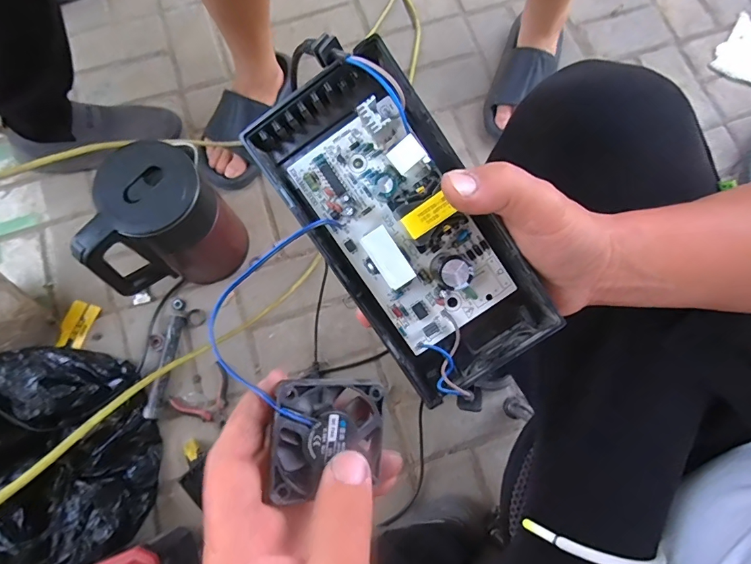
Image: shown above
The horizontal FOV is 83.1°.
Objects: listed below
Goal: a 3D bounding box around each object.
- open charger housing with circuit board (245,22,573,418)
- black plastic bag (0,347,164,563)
[{"bbox_3d":[0.015,-0.028,0.229,0.084,0.058,0.185,-35,95,-8],"label":"open charger housing with circuit board"},{"bbox_3d":[-0.493,0.261,0.626,0.294,0.123,0.318,-6,77,-3],"label":"black plastic bag"}]

